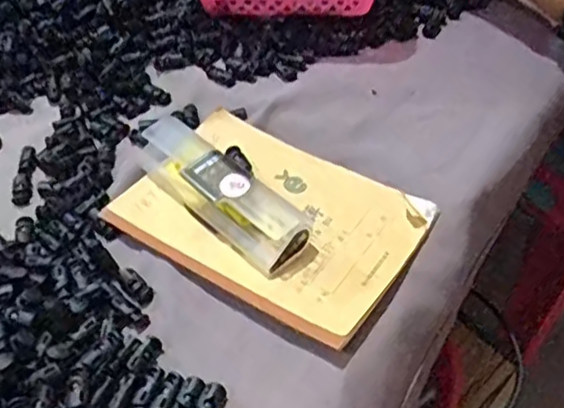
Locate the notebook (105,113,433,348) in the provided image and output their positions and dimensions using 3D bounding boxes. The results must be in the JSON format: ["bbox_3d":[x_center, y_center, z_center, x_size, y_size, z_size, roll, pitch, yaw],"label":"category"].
[{"bbox_3d":[-0.009,0.007,0.477,0.205,0.012,0.141,27,53,23],"label":"notebook"}]

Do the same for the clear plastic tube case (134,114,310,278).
[{"bbox_3d":[-0.048,-0.012,0.474,0.040,0.034,0.156,-35,56,-27],"label":"clear plastic tube case"}]

